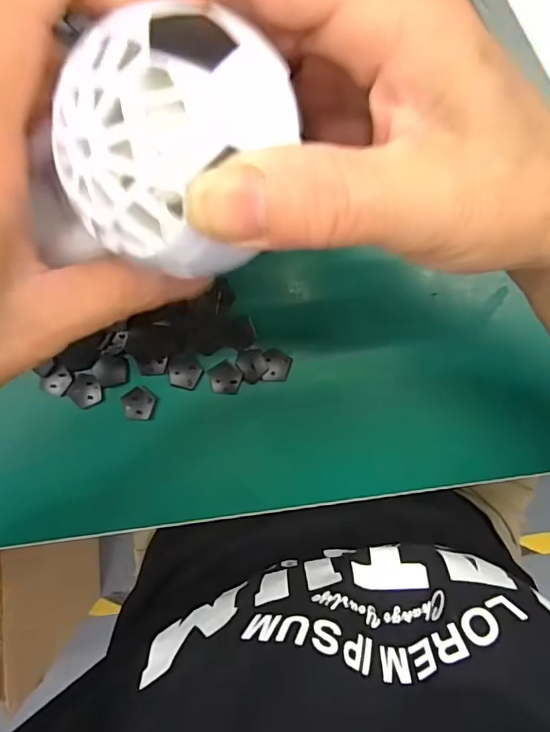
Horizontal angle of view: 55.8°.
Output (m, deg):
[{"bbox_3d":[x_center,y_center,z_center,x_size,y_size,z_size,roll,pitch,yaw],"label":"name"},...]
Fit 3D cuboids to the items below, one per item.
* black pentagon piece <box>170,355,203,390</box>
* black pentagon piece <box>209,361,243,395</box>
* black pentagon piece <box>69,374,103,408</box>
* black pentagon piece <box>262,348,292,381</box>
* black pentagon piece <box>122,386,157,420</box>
[{"bbox_3d":[-0.050,0.004,0.289,0.018,0.004,0.018,-3,91,-1],"label":"black pentagon piece"},{"bbox_3d":[-0.028,0.007,0.288,0.018,0.004,0.017,22,90,-1],"label":"black pentagon piece"},{"bbox_3d":[-0.105,0.014,0.288,0.018,0.004,0.018,-45,91,0],"label":"black pentagon piece"},{"bbox_3d":[0.001,0.000,0.293,0.016,0.006,0.018,1,91,-1],"label":"black pentagon piece"},{"bbox_3d":[-0.076,0.021,0.289,0.017,0.004,0.017,19,90,-1],"label":"black pentagon piece"}]

